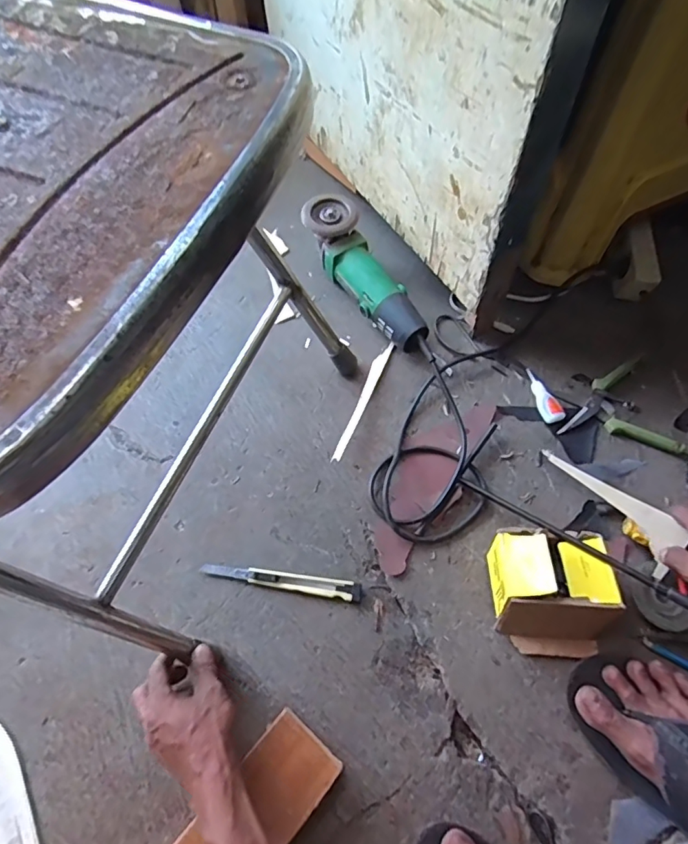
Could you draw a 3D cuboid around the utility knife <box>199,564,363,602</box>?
[{"bbox_3d":[-0.071,0.180,0.576,0.182,0.009,0.020,8,63,4],"label":"utility knife"}]

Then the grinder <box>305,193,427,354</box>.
[{"bbox_3d":[0.028,-0.212,0.736,0.078,0.090,0.270,-27,66,-14],"label":"grinder"}]

